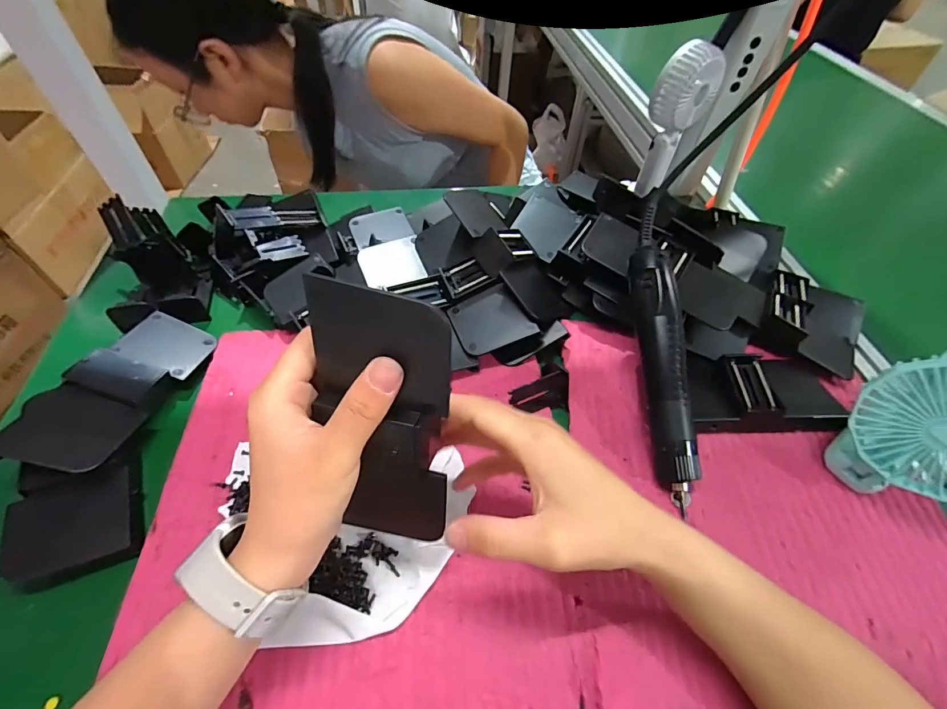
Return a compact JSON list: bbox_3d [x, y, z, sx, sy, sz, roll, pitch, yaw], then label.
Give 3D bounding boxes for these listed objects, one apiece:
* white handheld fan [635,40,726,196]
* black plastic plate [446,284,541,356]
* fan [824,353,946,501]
[{"bbox_3d":[0.248,-0.285,0.519,0.074,0.165,0.041,-24,58,-21],"label":"white handheld fan"},{"bbox_3d":[0.016,-0.032,0.397,0.068,0.006,0.062,-27,71,4],"label":"black plastic plate"},{"bbox_3d":[0.335,0.061,0.307,0.049,0.126,0.095,-33,61,-26],"label":"fan"}]

